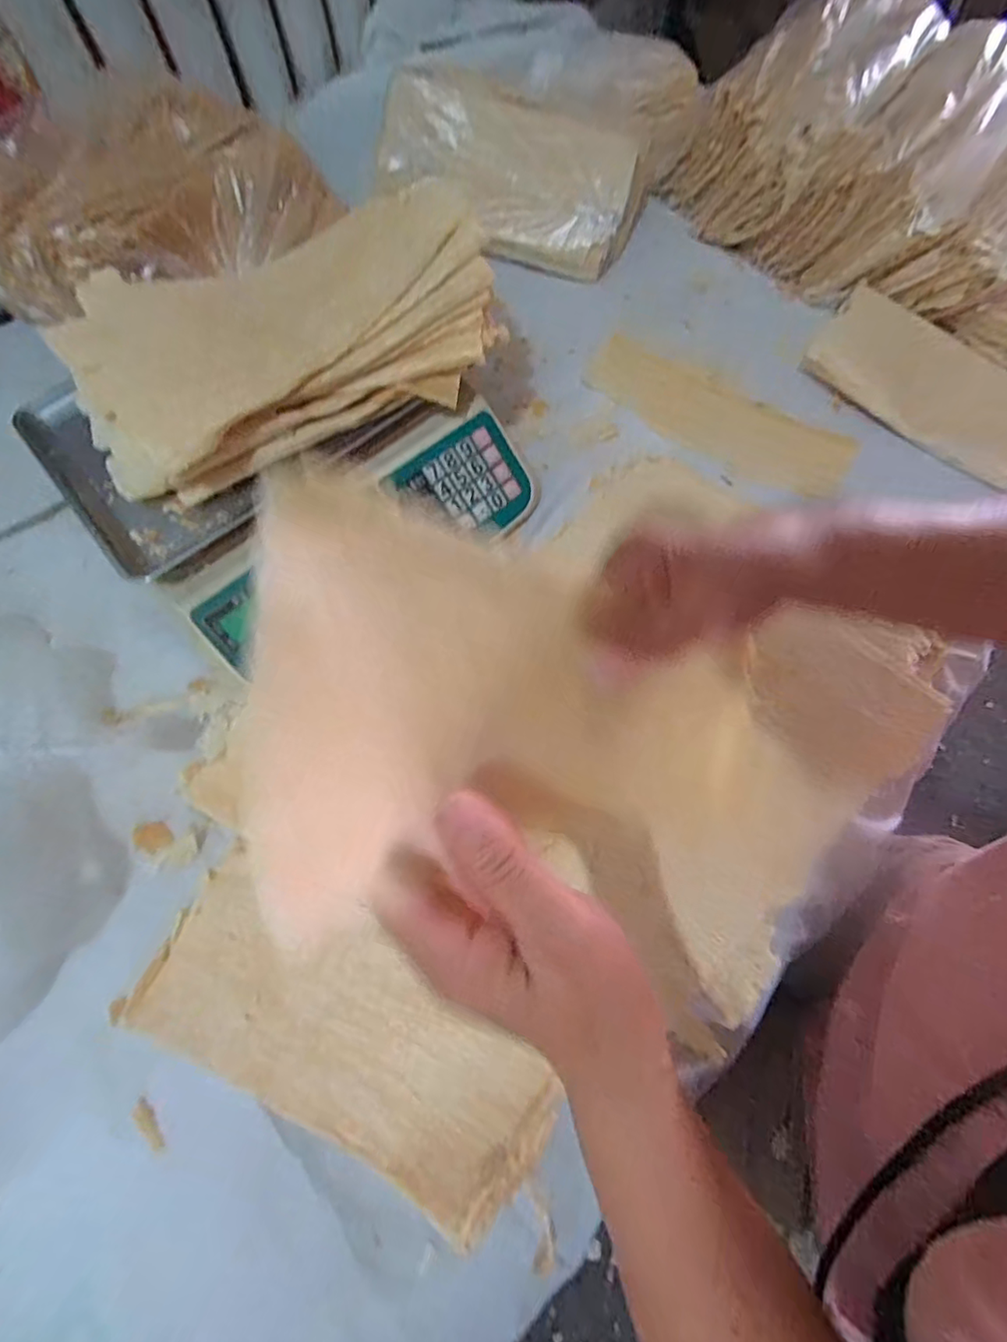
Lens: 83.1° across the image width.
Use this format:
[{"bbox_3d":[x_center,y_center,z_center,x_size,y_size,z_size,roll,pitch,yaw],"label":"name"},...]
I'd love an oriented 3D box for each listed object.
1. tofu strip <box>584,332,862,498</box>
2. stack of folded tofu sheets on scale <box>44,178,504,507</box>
[{"bbox_3d":[0.217,-0.269,0.592,0.282,0.011,0.094,35,73,14],"label":"tofu strip"},{"bbox_3d":[-0.163,-0.262,0.438,0.312,0.079,0.186,-26,68,-8],"label":"stack of folded tofu sheets on scale"}]

